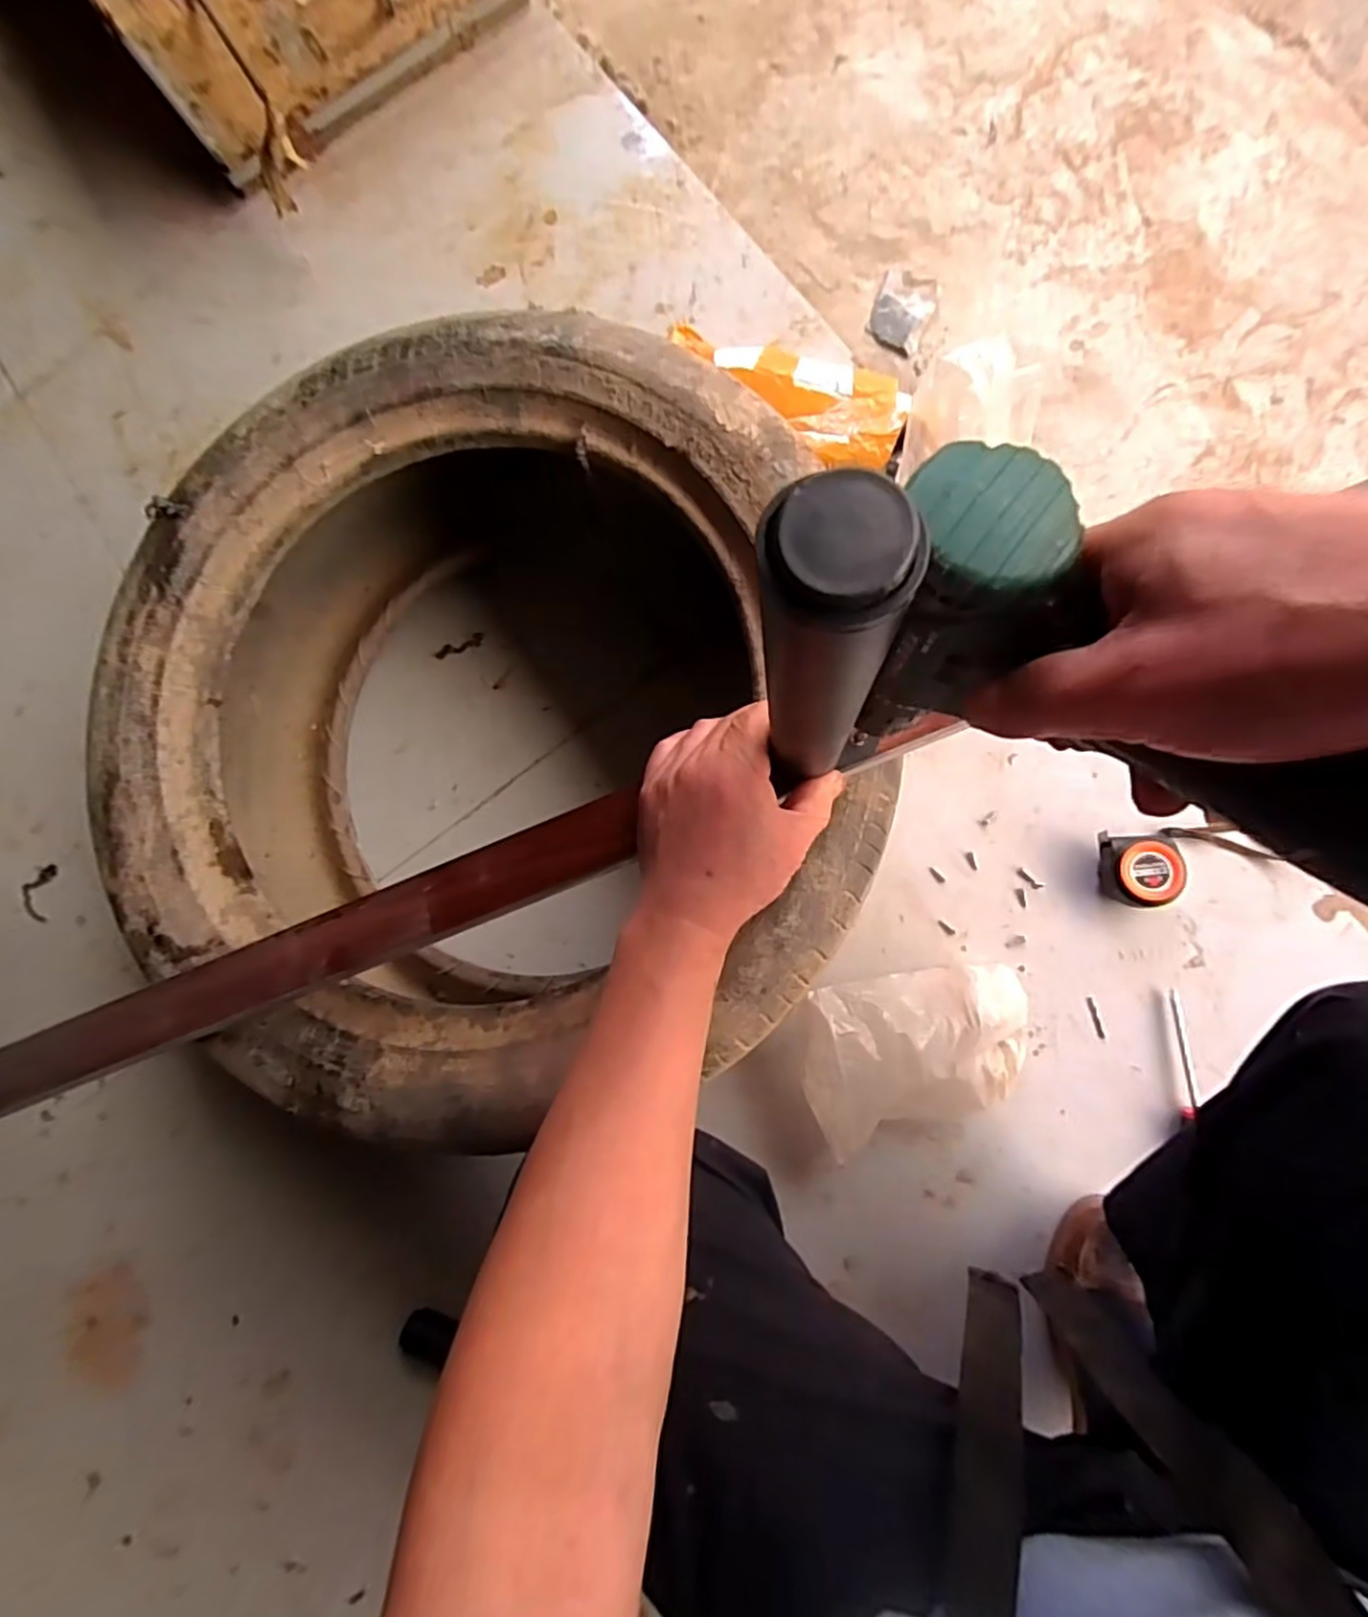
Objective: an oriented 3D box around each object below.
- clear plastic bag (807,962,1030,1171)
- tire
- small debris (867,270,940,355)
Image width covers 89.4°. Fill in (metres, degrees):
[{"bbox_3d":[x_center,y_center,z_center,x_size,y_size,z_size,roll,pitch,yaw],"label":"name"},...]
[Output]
[{"bbox_3d":[0.203,0.213,0.598,0.196,0.091,0.141,-8,83,8],"label":"clear plastic bag"},{"bbox_3d":[-0.157,-0.063,0.607,0.617,0.240,0.589,-16,82,7],"label":"tire"},{"bbox_3d":[0.261,-0.597,0.827,0.066,0.014,0.099,21,88,10],"label":"small debris"}]

